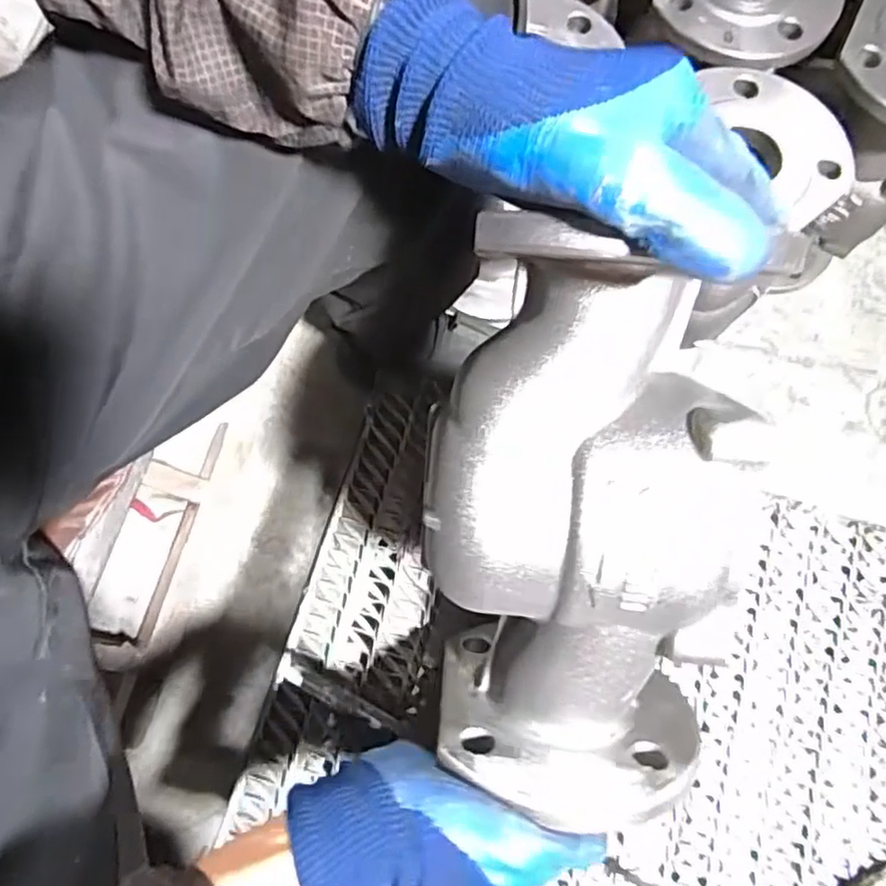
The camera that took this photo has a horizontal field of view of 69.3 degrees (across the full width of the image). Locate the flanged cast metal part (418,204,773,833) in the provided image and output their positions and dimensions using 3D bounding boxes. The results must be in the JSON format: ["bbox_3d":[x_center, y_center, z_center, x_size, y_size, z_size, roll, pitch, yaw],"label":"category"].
[{"bbox_3d":[0.063,0.030,0.327,0.134,0.138,0.262,-1,107,-2],"label":"flanged cast metal part"}]

